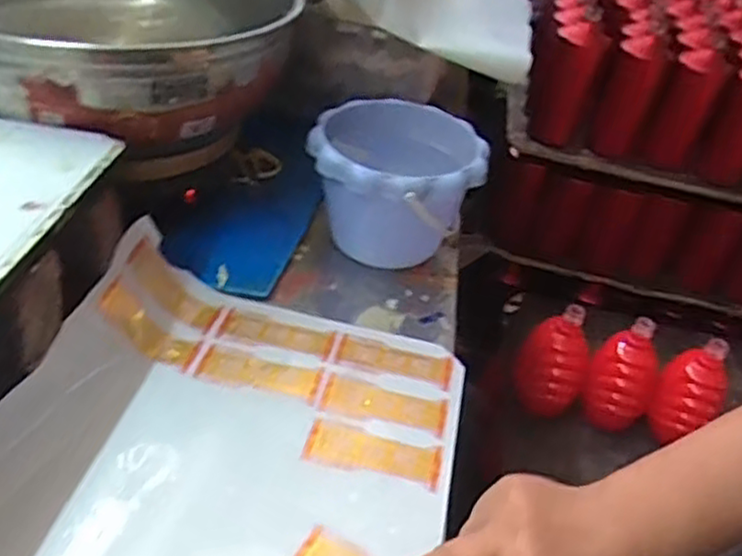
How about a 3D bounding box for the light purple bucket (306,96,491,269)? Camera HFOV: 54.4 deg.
[{"bbox_3d":[0.021,-0.076,0.651,0.142,0.116,0.131,8,36,-6],"label":"light purple bucket"}]

